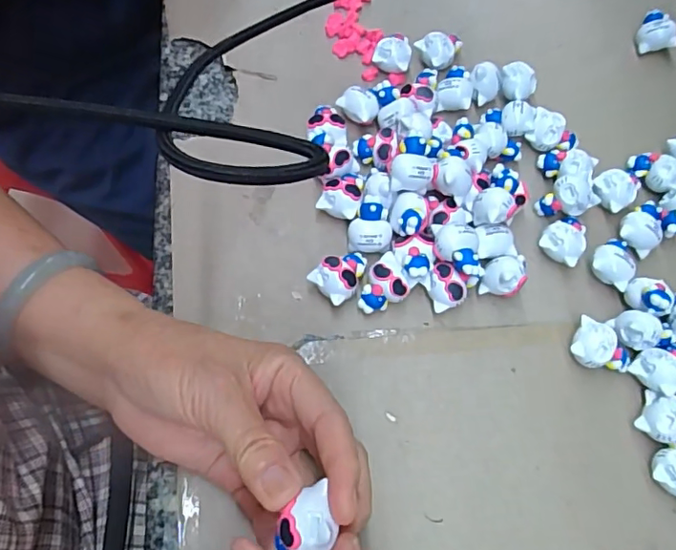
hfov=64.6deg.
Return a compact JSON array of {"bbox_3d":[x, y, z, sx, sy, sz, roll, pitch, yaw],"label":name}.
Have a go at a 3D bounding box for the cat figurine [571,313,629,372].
[{"bbox_3d":[0.147,0.042,0.299,0.033,0.016,0.024,29,71,9],"label":"cat figurine"}]

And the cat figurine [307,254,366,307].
[{"bbox_3d":[0.003,0.000,0.307,0.033,0.021,0.024,-41,75,-15],"label":"cat figurine"}]

